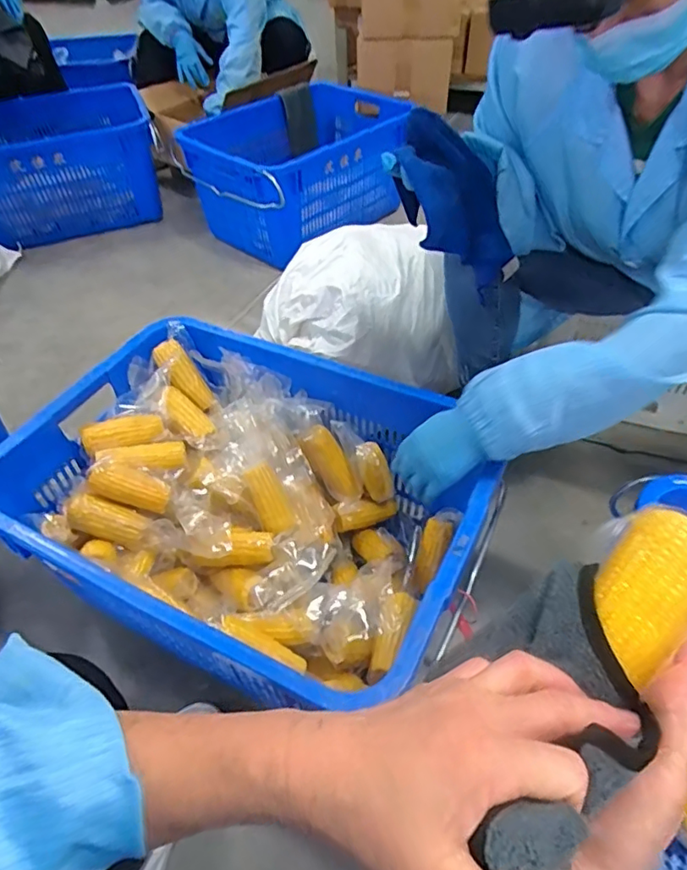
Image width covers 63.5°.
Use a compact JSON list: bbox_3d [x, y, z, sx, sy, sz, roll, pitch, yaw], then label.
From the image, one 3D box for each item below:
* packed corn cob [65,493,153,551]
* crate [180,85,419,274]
[{"bbox_3d":[-0.316,0.116,0.748,0.109,0.039,0.041,24,48,-10],"label":"packed corn cob"},{"bbox_3d":[-0.113,-0.768,1.632,0.630,0.280,0.463,-27,52,-21],"label":"crate"}]

